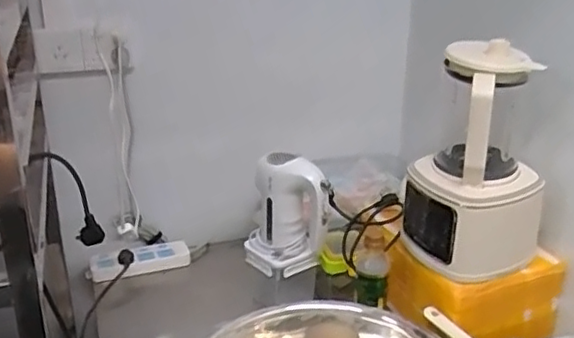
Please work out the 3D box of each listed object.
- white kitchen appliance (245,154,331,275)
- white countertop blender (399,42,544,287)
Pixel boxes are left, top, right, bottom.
[{"bbox_3d":[-0.003,0.085,1.134,0.151,0.205,0.088,-1,22,-2],"label":"white kitchen appliance"},{"bbox_3d":[0.302,-0.003,0.981,0.153,0.370,0.159,-11,24,-26],"label":"white countertop blender"}]

